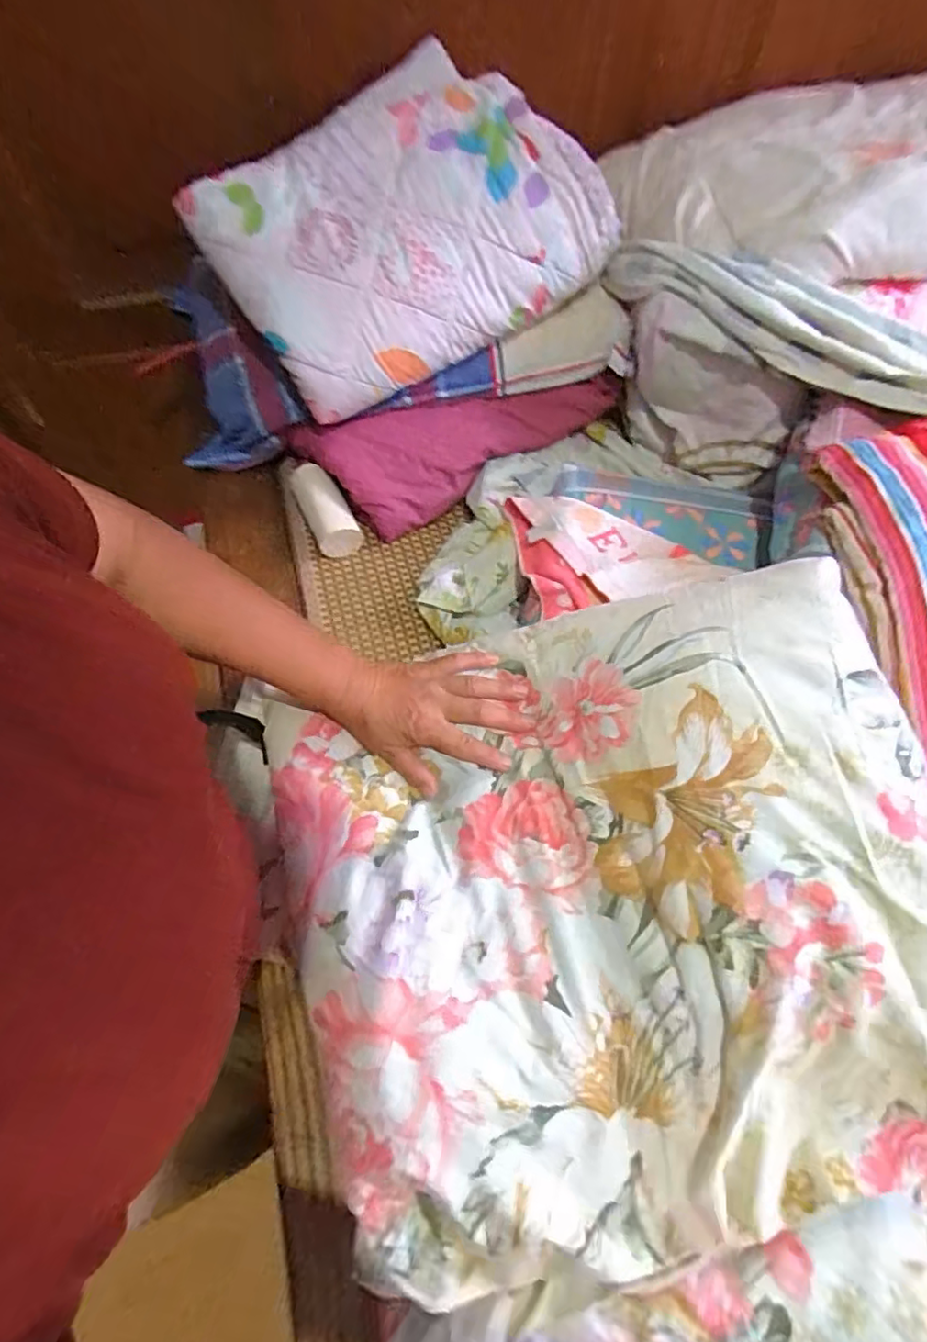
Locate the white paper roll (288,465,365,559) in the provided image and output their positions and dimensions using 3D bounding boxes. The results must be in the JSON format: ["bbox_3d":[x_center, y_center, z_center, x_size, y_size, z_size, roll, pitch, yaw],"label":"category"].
[{"bbox_3d":[-0.181,-0.211,0.794,0.056,0.052,0.128,-23,64,-13],"label":"white paper roll"}]

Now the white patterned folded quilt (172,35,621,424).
[{"bbox_3d":[-0.080,-0.558,0.740,0.452,0.085,0.356,-33,97,-2],"label":"white patterned folded quilt"}]

